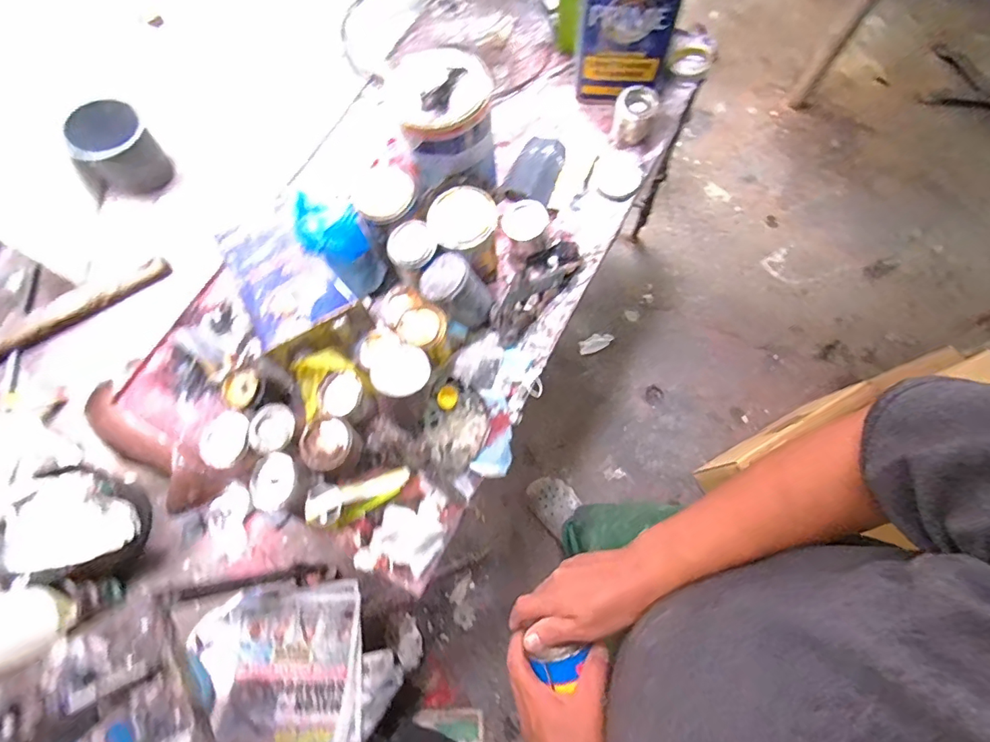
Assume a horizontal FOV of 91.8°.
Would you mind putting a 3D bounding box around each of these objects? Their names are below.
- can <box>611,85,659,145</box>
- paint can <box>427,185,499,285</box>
[{"bbox_3d":[0.263,-0.485,0.910,0.068,0.082,0.070,0,74,0],"label":"can"},{"bbox_3d":[-0.049,-0.217,0.794,0.104,0.130,0.109,0,74,0],"label":"paint can"}]

